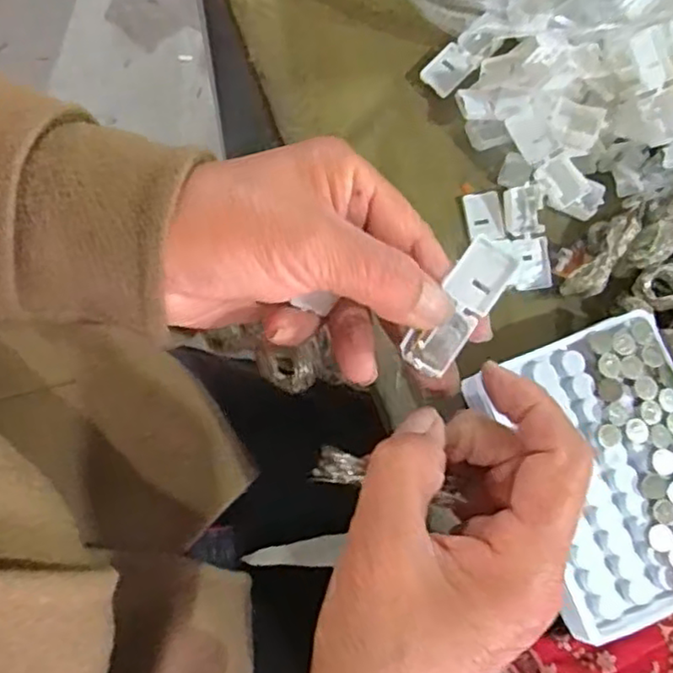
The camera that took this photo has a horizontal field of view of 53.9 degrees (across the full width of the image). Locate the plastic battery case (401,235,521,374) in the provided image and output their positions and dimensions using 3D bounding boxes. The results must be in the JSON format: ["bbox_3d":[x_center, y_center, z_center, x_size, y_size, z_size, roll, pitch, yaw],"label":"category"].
[{"bbox_3d":[0.045,-0.010,0.245,0.019,0.012,0.055,34,83,6],"label":"plastic battery case"}]

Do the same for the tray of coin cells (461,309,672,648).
[{"bbox_3d":[0.130,0.061,0.309,0.094,0.018,0.127,-19,81,-8],"label":"tray of coin cells"}]

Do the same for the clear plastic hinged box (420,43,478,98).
[{"bbox_3d":[0.062,-0.147,0.365,0.027,0.009,0.019,-44,85,-11],"label":"clear plastic hinged box"}]

